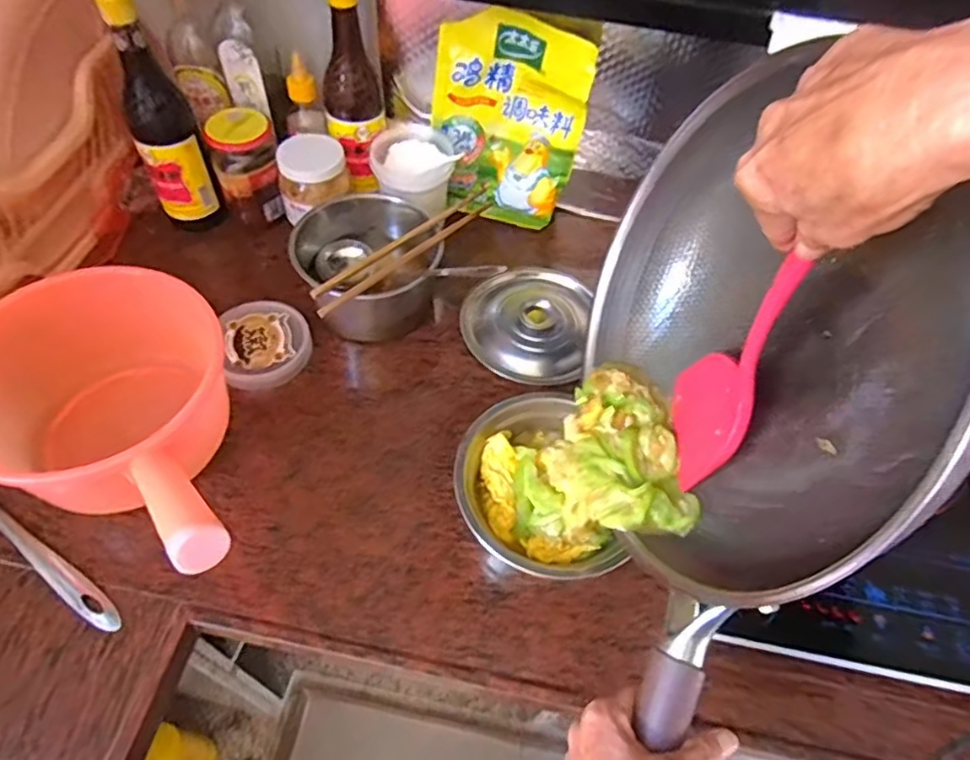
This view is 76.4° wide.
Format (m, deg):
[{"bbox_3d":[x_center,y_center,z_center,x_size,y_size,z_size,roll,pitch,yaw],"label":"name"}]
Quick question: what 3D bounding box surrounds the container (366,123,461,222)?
[{"bbox_3d":[-0.085,-0.249,0.748,0.097,0.078,0.123,7,55,0],"label":"container"}]

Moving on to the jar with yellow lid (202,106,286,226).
[{"bbox_3d":[-0.276,-0.252,0.720,0.070,0.108,0.074,-14,57,-14],"label":"jar with yellow lid"}]

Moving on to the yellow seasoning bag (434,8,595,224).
[{"bbox_3d":[0.025,-0.298,0.721,0.170,0.222,0.051,11,55,3],"label":"yellow seasoning bag"}]

